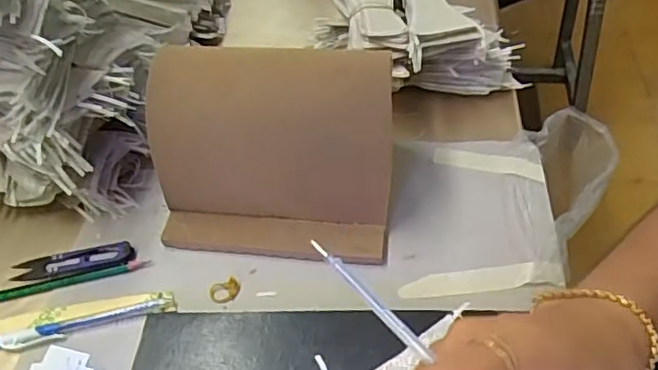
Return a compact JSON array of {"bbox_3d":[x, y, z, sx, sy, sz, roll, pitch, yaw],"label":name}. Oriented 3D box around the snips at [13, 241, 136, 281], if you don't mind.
[{"bbox_3d":[-0.213,0.063,0.494,0.100,0.007,0.024,-7,49,-1],"label":"snips"}]

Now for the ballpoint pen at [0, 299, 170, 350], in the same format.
[{"bbox_3d":[-0.191,0.106,0.453,0.132,0.007,0.015,-13,50,-6],"label":"ballpoint pen"}]

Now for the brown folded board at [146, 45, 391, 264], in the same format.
[{"bbox_3d":[-0.045,-0.024,0.472,0.188,0.165,0.050,0,18,-3],"label":"brown folded board"}]

